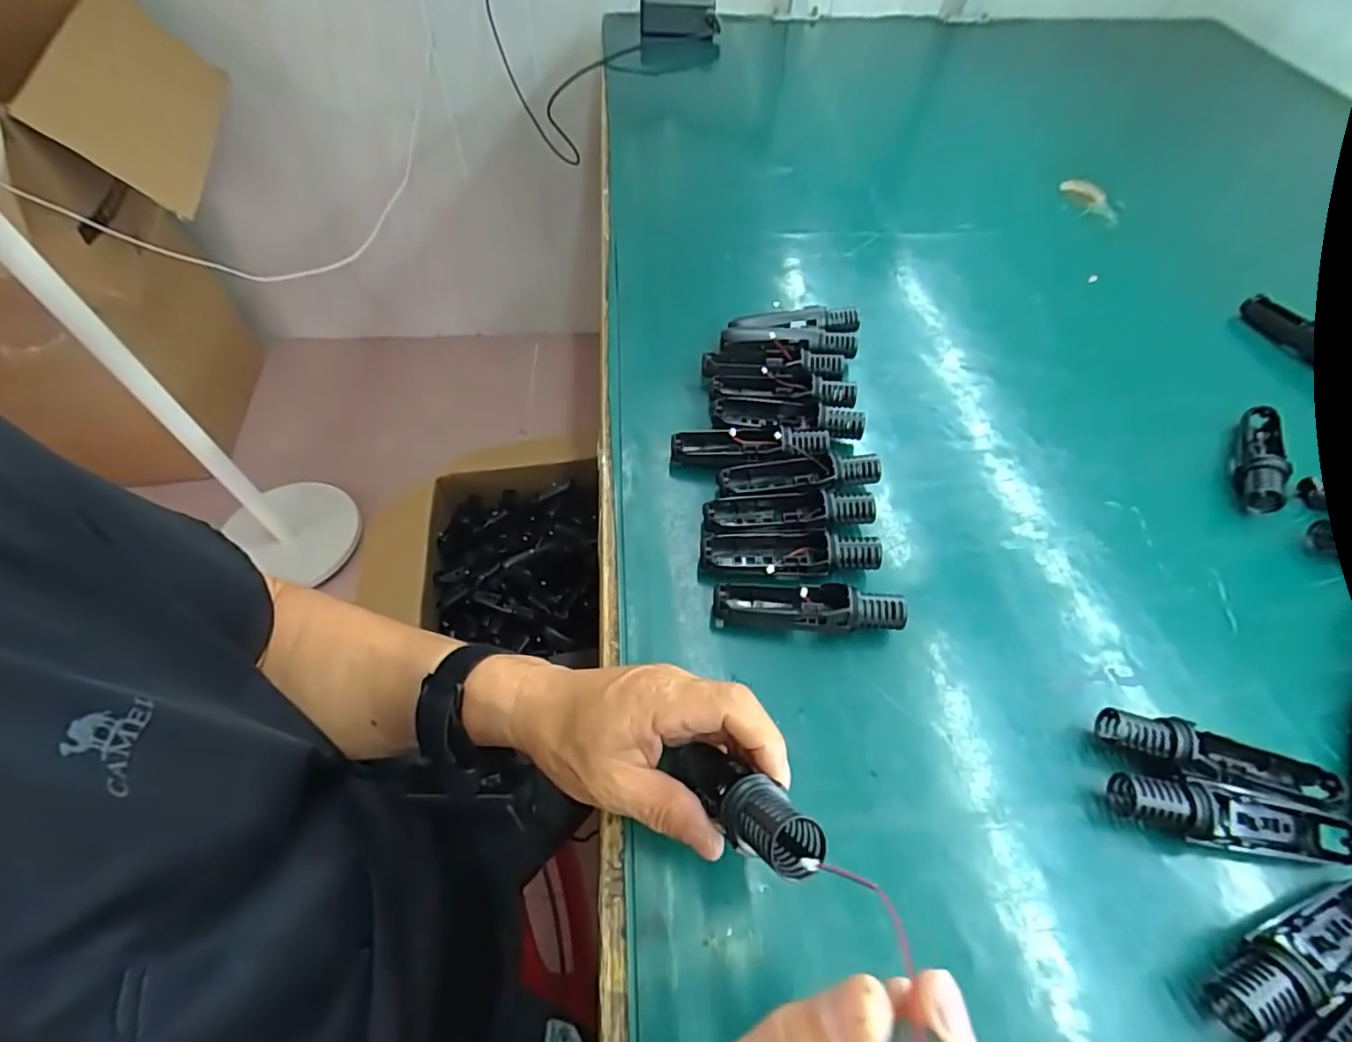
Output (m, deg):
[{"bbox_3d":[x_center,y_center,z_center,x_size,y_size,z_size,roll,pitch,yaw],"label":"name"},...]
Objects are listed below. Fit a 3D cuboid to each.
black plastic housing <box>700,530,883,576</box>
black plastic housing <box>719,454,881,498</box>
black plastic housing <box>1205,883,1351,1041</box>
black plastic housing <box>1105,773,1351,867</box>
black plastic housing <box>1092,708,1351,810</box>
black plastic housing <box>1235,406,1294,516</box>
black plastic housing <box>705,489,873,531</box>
[{"bbox_3d":[0.078,0.023,0.413,0.120,0.031,0.035,3,54,0],"label":"black plastic housing"},{"bbox_3d":[0.094,-0.031,0.454,0.121,0.028,0.031,-3,55,-4],"label":"black plastic housing"},{"bbox_3d":[0.308,0.210,0.289,0.120,0.032,0.029,-15,56,-12],"label":"black plastic housing"},{"bbox_3d":[0.303,0.162,0.324,0.124,0.033,0.029,7,54,3],"label":"black plastic housing"},{"bbox_3d":[0.311,0.138,0.340,0.124,0.030,0.029,13,55,7],"label":"black plastic housing"},{"bbox_3d":[0.482,-0.053,0.485,0.030,0.031,0.120,28,58,17],"label":"black plastic housing"},{"bbox_3d":[0.083,-0.005,0.439,0.123,0.029,0.030,1,54,-2],"label":"black plastic housing"}]

